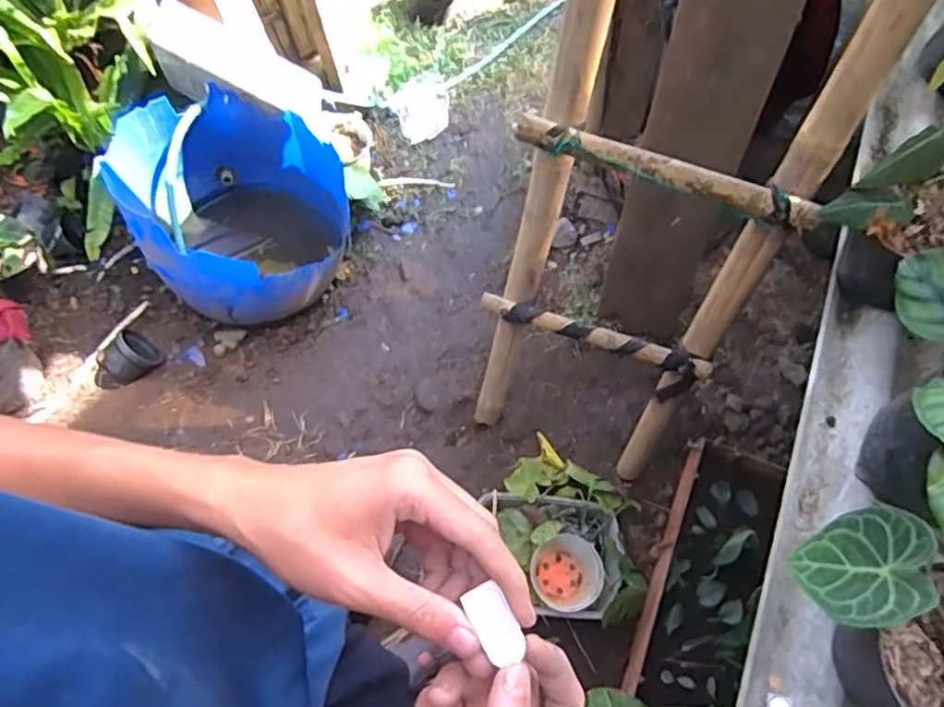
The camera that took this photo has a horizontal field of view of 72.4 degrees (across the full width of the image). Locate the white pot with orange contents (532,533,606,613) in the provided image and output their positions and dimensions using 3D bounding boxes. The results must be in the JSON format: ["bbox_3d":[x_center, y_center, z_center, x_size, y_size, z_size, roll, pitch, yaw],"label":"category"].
[{"bbox_3d":[0.200,0.464,1.359,0.145,0.082,0.155,18,69,10],"label":"white pot with orange contents"}]

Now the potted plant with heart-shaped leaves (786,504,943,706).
[{"bbox_3d":[0.329,0.201,0.483,0.117,0.134,0.169,-35,70,-12],"label":"potted plant with heart-shaped leaves"}]

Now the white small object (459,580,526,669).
[{"bbox_3d":[0.009,0.125,0.299,0.018,0.004,0.034,-29,70,-10],"label":"white small object"}]

